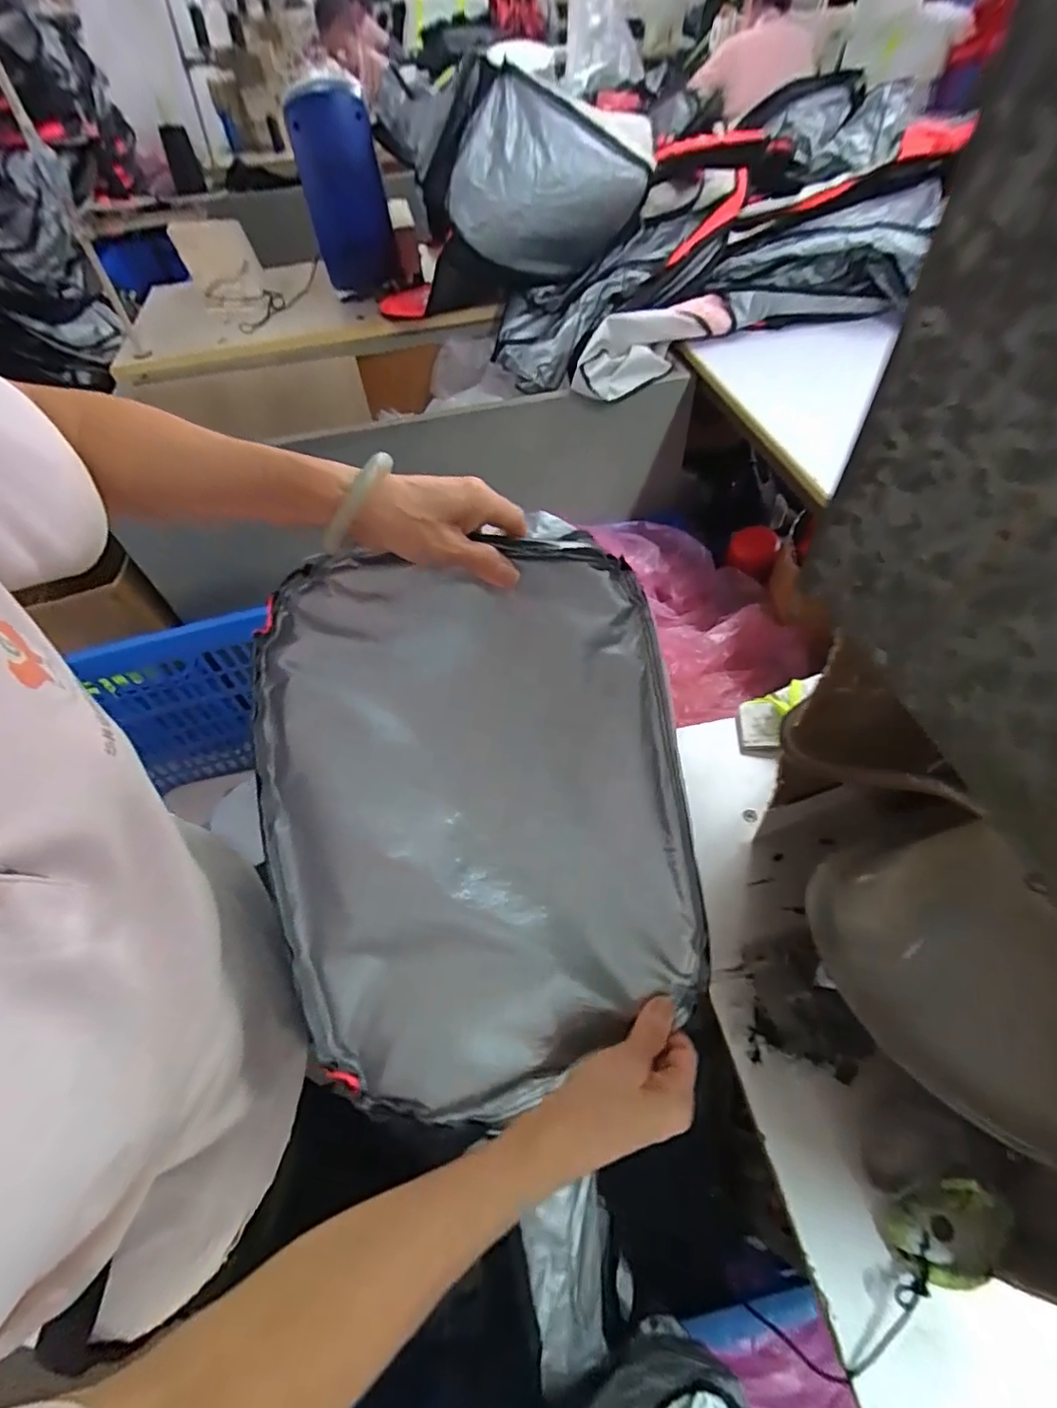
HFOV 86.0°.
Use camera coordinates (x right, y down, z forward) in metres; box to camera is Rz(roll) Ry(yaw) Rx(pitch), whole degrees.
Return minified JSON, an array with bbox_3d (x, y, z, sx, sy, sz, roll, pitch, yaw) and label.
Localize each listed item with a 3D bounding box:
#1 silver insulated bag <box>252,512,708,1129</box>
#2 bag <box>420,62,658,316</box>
[{"bbox_3d":[-0.030,0.071,0.387,0.275,0.026,0.356,-12,86,-10],"label":"silver insulated bag"},{"bbox_3d":[0.002,-0.986,1.128,0.456,0.337,0.207,1,54,4],"label":"bag"}]

